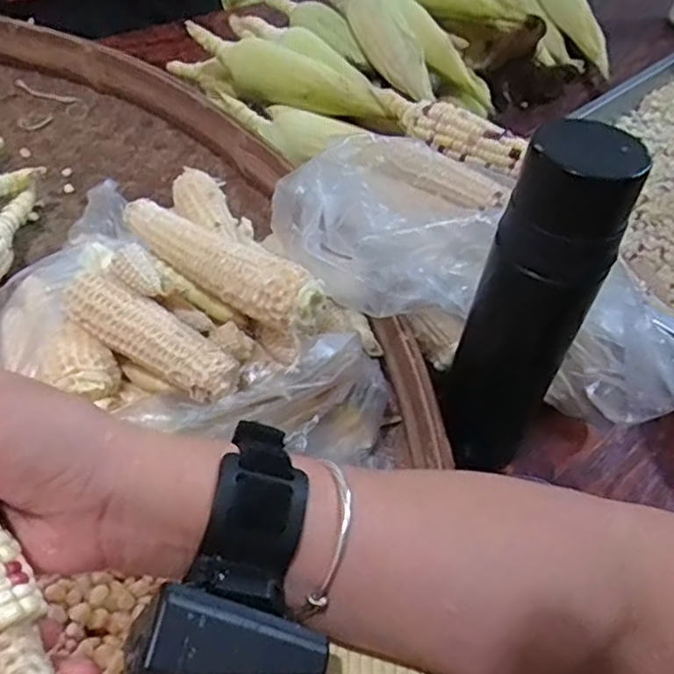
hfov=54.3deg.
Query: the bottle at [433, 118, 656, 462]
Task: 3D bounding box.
[{"bbox_3d":[0.114,-0.011,0.401,0.061,0.239,0.056,4,46,-4],"label":"bottle"}]

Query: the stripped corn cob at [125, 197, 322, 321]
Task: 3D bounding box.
[{"bbox_3d":[-0.076,-0.052,0.396,0.158,0.039,0.032,36,52,24],"label":"stripped corn cob"}]

